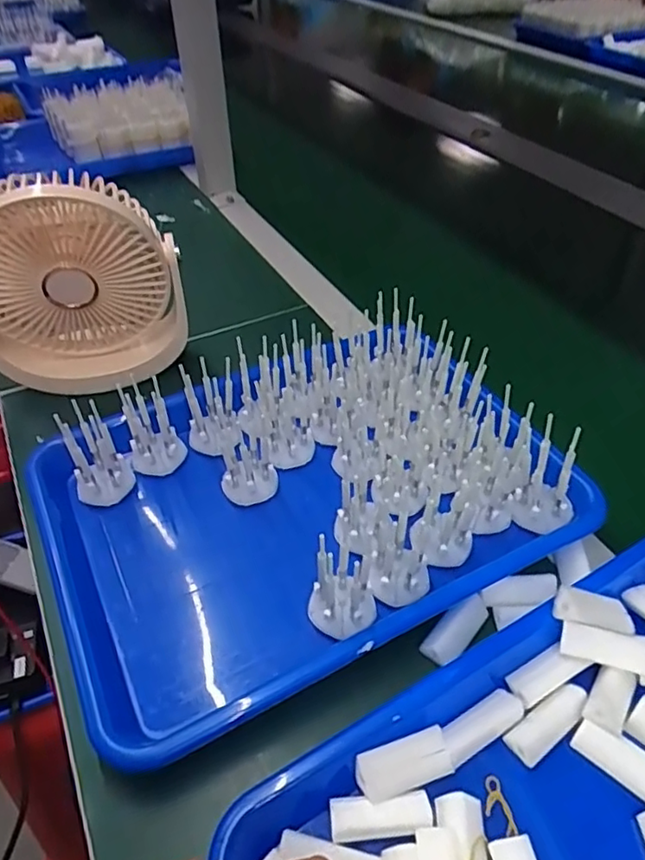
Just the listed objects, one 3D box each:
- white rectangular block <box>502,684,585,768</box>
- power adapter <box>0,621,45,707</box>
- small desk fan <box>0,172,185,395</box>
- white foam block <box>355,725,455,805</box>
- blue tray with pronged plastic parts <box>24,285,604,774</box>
[{"bbox_3d":[0.115,0.149,0.304,0.046,0.013,0.019,-26,49,-23],"label":"white rectangular block"},{"bbox_3d":[-0.351,0.255,0.658,0.072,0.029,0.081,-17,46,-16],"label":"power adapter"},{"bbox_3d":[-0.195,-0.118,0.475,0.154,0.169,0.063,-8,44,-7],"label":"small desk fan"},{"bbox_3d":[0.039,0.162,0.287,0.046,0.015,0.020,-16,46,-15],"label":"white foam block"},{"bbox_3d":[-0.012,0.033,0.400,0.336,0.065,0.243,-21,47,-19],"label":"blue tray with pronged plastic parts"}]

